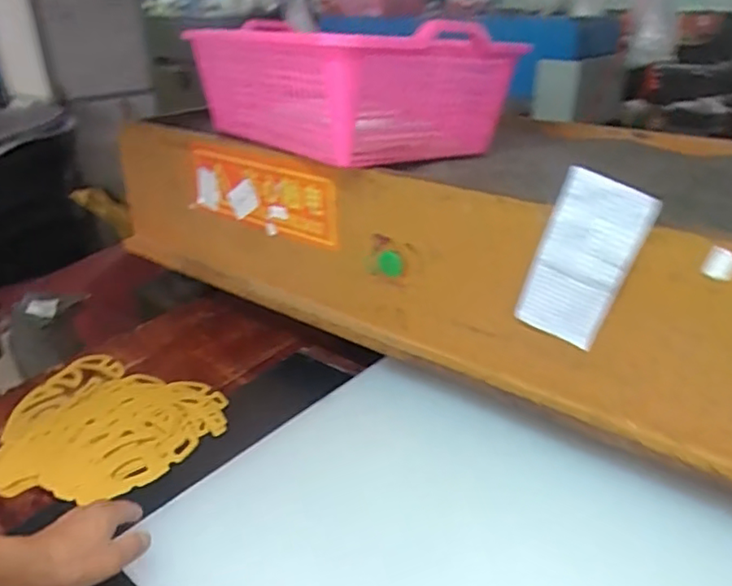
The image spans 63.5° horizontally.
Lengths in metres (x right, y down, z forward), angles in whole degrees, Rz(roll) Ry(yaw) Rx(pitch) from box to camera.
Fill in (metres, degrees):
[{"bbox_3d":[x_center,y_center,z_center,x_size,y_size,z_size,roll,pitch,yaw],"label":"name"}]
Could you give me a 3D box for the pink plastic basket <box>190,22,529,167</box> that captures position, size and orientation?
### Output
[{"bbox_3d":[-0.048,-0.360,1.019,0.350,0.181,0.518,-19,33,-32],"label":"pink plastic basket"}]

